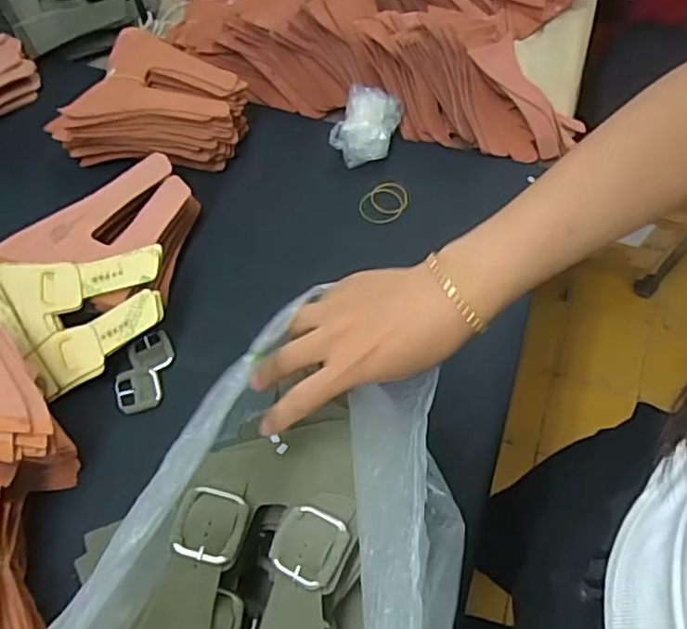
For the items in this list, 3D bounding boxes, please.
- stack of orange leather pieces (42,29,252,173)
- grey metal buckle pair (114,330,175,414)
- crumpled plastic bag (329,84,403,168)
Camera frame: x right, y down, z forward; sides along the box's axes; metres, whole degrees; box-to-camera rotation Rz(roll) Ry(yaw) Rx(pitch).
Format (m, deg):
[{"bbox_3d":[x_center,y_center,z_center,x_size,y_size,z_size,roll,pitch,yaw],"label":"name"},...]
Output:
[{"bbox_3d":[-0.231,-0.265,0.776,0.222,0.093,0.160,4,63,2],"label":"stack of orange leather pieces"},{"bbox_3d":[-0.207,0.060,0.644,0.048,0.014,0.089,9,63,5],"label":"grey metal buckle pair"},{"bbox_3d":[0.027,-0.233,0.774,0.076,0.068,0.101,13,63,7],"label":"crumpled plastic bag"}]

